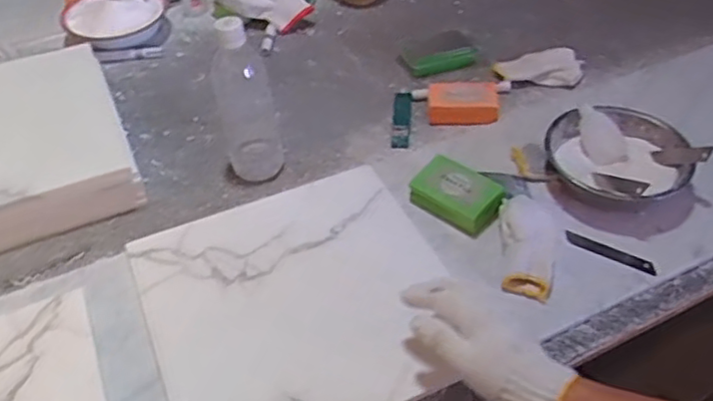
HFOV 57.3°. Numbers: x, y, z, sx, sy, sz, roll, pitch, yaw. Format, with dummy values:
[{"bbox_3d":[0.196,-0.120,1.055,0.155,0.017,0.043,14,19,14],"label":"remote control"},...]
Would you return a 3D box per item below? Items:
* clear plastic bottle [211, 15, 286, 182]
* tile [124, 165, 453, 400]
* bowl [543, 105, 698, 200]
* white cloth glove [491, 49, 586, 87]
[{"bbox_3d":[-0.130,-0.120,0.775,0.073,0.204,0.081,-14,47,-10],"label":"clear plastic bottle"},{"bbox_3d":[-0.058,0.095,0.674,0.298,0.015,0.289,-19,50,-17],"label":"tile"},{"bbox_3d":[0.310,-0.045,0.783,0.144,0.064,0.151,-2,46,2],"label":"bowl"},{"bbox_3d":[0.270,-0.196,0.958,0.124,0.029,0.057,1,46,5],"label":"white cloth glove"}]

